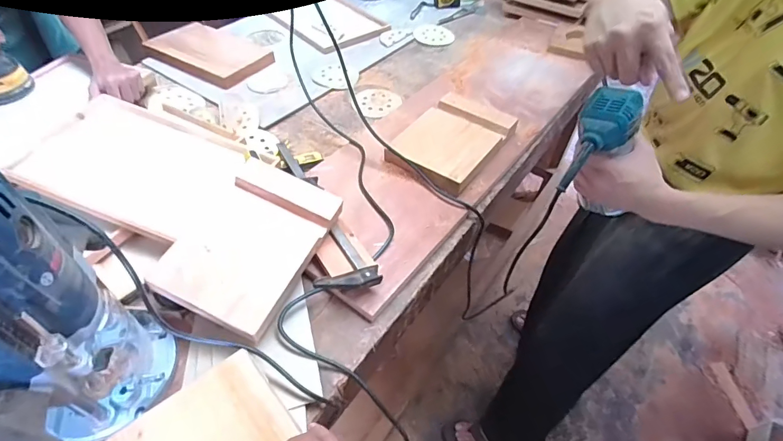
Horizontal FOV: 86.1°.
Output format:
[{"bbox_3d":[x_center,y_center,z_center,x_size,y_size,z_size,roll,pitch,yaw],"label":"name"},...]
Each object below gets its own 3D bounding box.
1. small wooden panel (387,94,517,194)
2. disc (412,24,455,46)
[{"bbox_3d":[0.118,-0.168,0.864,0.189,0.046,0.261,28,54,21],"label":"small wooden panel"},{"bbox_3d":[0.130,-0.556,1.256,0.116,0.010,0.120,1,49,-1],"label":"disc"}]

